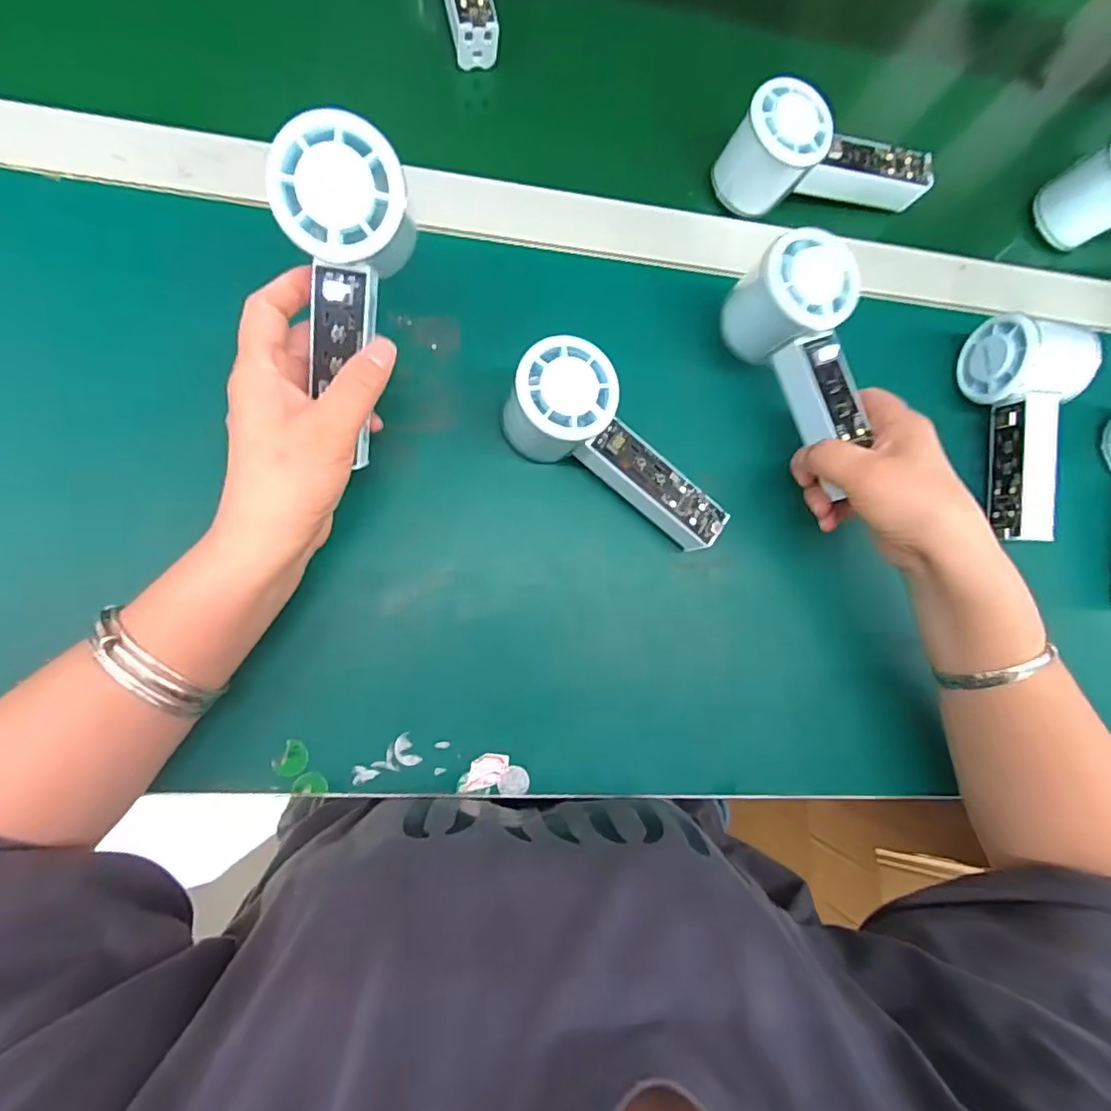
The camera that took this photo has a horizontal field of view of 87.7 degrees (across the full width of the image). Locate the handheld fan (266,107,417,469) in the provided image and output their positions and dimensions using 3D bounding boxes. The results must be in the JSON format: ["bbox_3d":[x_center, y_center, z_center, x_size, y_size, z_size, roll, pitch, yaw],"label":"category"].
[{"bbox_3d":[-0.102,-0.131,0.292,0.054,0.055,0.144,4,119,-8],"label":"handheld fan"}]

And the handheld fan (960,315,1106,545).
[{"bbox_3d":[0.324,-0.087,0.395,0.052,0.060,0.148,-3,85,-9],"label":"handheld fan"}]

